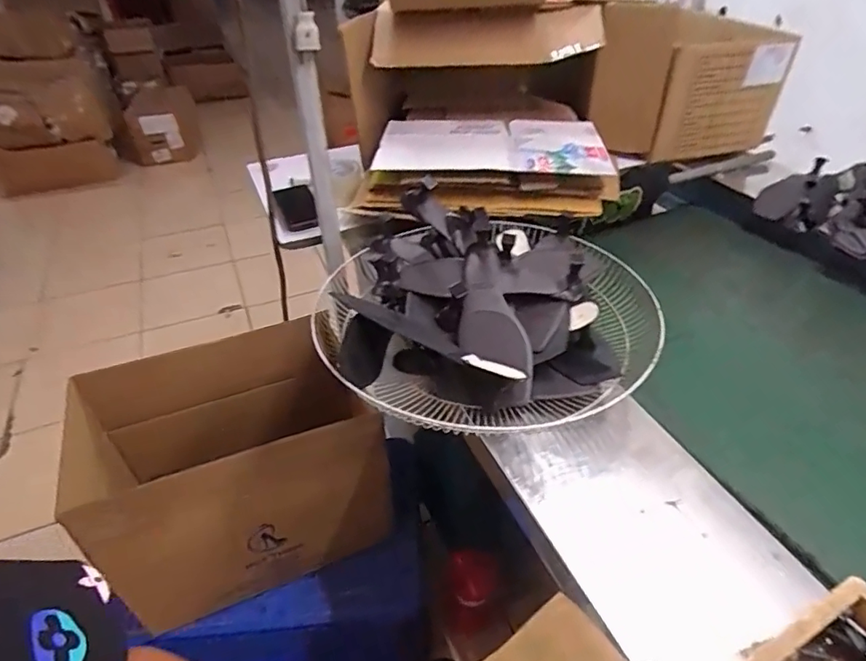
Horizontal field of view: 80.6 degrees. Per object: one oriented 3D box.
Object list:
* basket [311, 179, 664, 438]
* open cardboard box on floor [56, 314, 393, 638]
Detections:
[{"bbox_3d":[0.078,-0.041,0.685,0.394,0.131,0.367,4,40,5],"label":"basket"},{"bbox_3d":[-0.342,0.232,0.924,0.448,0.344,0.318,-15,42,-17],"label":"open cardboard box on floor"}]

